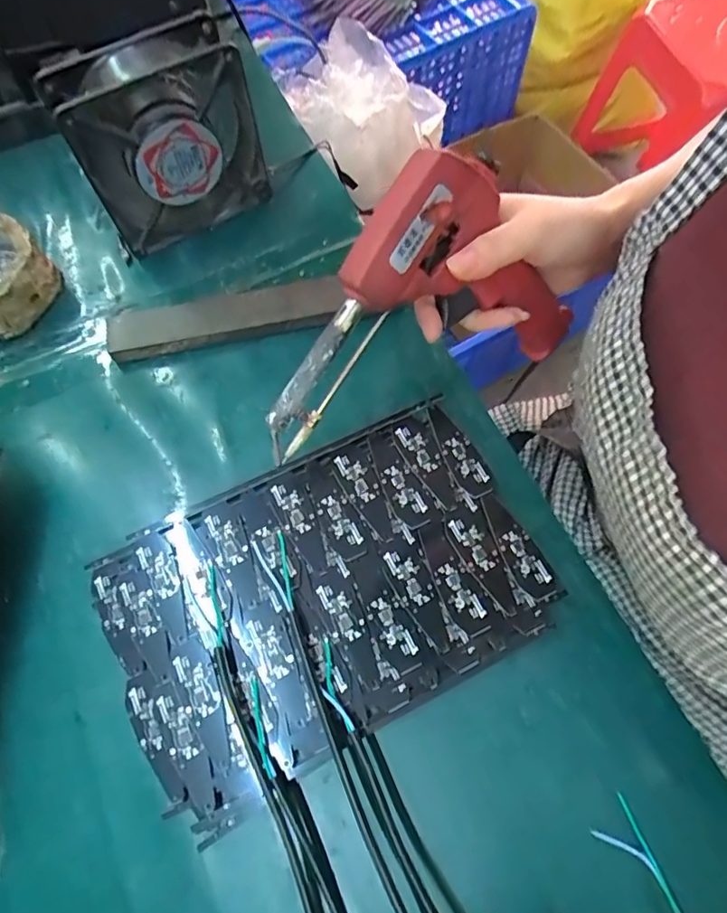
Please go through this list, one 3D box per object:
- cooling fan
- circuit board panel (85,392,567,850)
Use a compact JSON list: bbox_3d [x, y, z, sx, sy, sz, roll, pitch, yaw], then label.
[{"bbox_3d":[-0.139,-0.221,0.384,0.124,0.122,0.049,-31,70,-12],"label":"cooling fan"},{"bbox_3d":[-0.023,0.077,0.315,0.241,0.012,0.159,-25,69,-9],"label":"circuit board panel"}]

